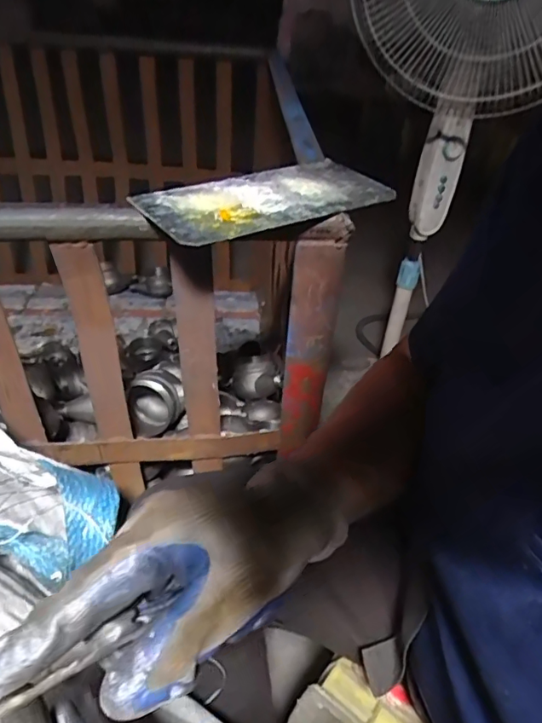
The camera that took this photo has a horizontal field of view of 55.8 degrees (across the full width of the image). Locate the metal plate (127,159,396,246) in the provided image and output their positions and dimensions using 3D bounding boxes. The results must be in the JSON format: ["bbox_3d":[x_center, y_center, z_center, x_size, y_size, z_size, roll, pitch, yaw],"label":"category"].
[{"bbox_3d":[-0.002,-0.156,0.482,0.233,0.008,0.114,-22,45,-29],"label":"metal plate"}]

